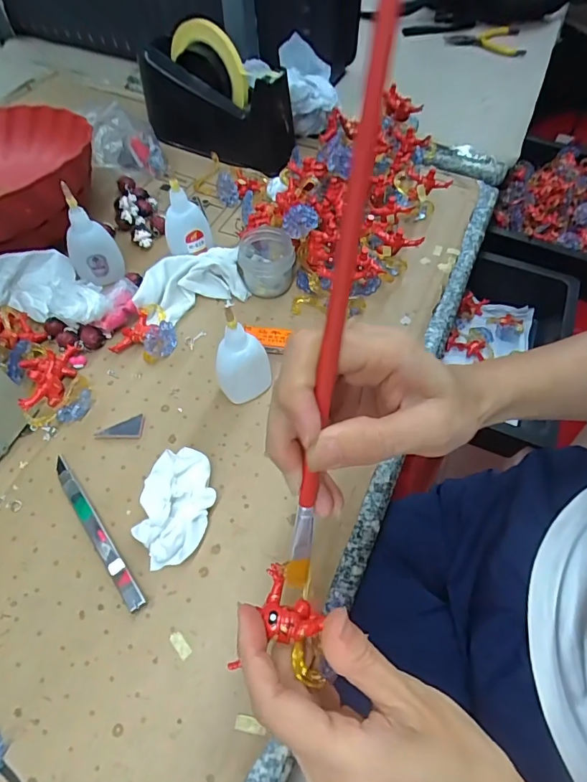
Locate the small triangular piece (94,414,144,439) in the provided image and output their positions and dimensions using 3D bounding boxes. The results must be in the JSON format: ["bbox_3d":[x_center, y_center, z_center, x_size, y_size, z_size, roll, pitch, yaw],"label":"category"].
[{"bbox_3d":[-0.145,0.030,0.380,0.038,0.007,0.021,-1,59,-1],"label":"small triangular piece"}]

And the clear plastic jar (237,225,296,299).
[{"bbox_3d":[-0.025,-0.131,0.449,0.053,0.044,0.060,2,59,1],"label":"clear plastic jar"}]

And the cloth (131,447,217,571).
[{"bbox_3d":[-0.084,0.081,0.332,0.047,0.037,0.086,15,60,8],"label":"cloth"}]

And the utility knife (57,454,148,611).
[{"bbox_3d":[-0.147,0.101,0.336,0.012,0.012,0.136,-35,65,-19],"label":"utility knife"}]

